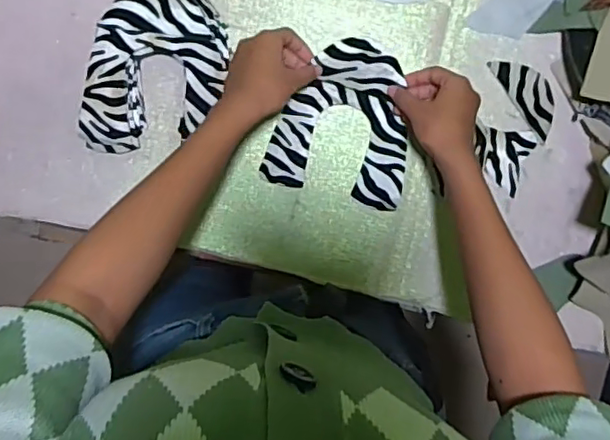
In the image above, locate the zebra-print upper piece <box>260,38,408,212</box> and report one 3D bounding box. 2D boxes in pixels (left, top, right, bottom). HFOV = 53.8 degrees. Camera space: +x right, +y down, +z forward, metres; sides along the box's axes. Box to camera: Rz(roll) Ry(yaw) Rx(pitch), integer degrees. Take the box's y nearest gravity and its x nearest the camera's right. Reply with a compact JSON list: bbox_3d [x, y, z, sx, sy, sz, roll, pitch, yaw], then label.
[{"bbox_3d":[0.045,-0.100,0.639,0.150,0.031,0.155,15,98,-3],"label":"zebra-print upper piece"}]

